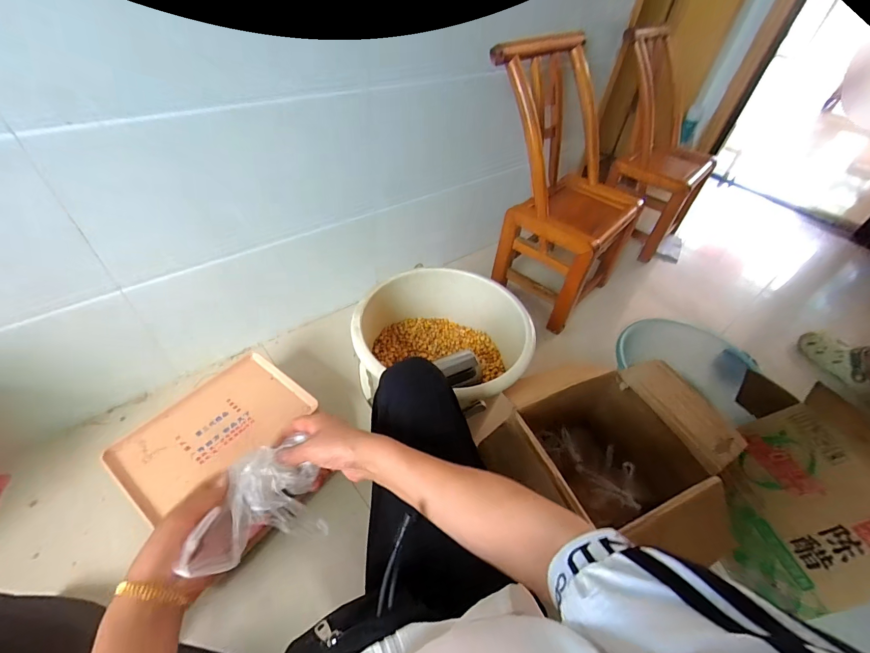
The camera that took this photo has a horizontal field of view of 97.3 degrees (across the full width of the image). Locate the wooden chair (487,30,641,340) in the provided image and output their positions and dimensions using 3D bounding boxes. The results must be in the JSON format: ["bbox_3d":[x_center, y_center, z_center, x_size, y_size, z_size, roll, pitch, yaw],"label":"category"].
[{"bbox_3d":[0.384,-0.407,1.128,0.396,0.632,0.389,35,52,24],"label":"wooden chair"}]

